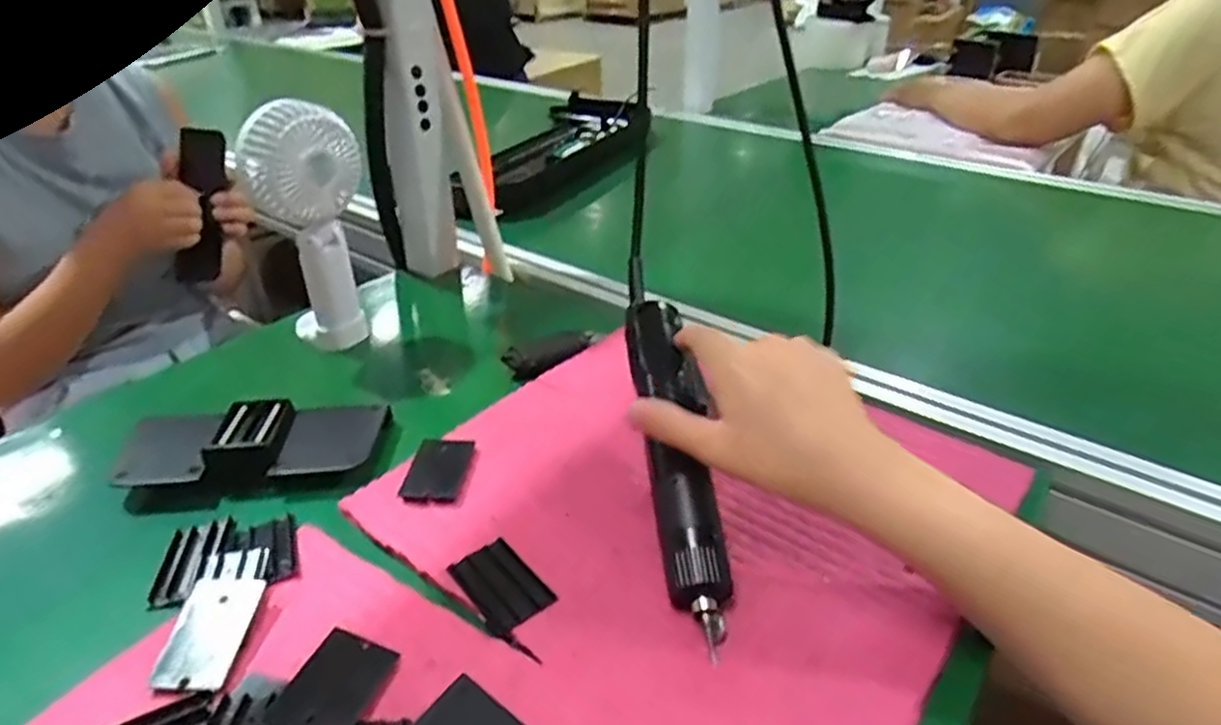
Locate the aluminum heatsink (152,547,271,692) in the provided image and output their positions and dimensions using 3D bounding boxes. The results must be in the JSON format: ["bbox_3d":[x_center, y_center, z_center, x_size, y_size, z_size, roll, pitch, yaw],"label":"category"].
[{"bbox_3d":[-0.197,0.127,0.362,0.036,0.013,0.078,-4,32,-5],"label":"aluminum heatsink"}]

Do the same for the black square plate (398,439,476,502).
[{"bbox_3d":[-0.110,0.068,0.460,0.036,0.005,0.058,2,32,4],"label":"black square plate"}]

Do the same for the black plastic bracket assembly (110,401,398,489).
[{"bbox_3d":[-0.232,0.052,0.479,0.151,0.027,0.070,-3,32,-4],"label":"black plastic bracket assembly"}]

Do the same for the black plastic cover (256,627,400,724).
[{"bbox_3d":[-0.126,0.147,0.326,0.036,0.004,0.055,21,28,6],"label":"black plastic cover"}]

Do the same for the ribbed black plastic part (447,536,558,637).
[{"bbox_3d":[-0.058,0.118,0.386,0.036,0.005,0.052,-24,39,-32],"label":"ribbed black plastic part"}]

